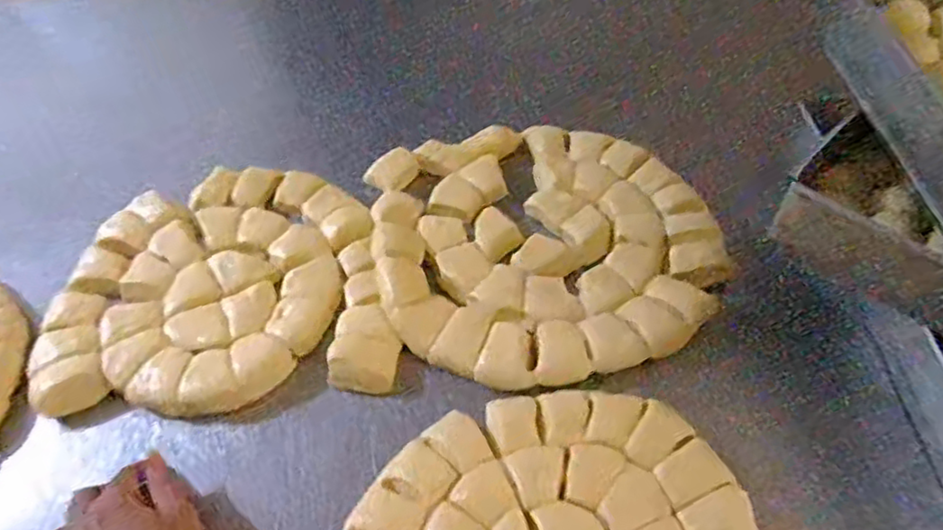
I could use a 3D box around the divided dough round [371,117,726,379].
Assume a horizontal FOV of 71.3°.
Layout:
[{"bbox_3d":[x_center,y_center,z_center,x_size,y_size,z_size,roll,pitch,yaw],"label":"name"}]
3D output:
[{"bbox_3d":[0.060,-0.032,0.594,0.288,0.022,0.288,-10,50,-8],"label":"divided dough round"}]

